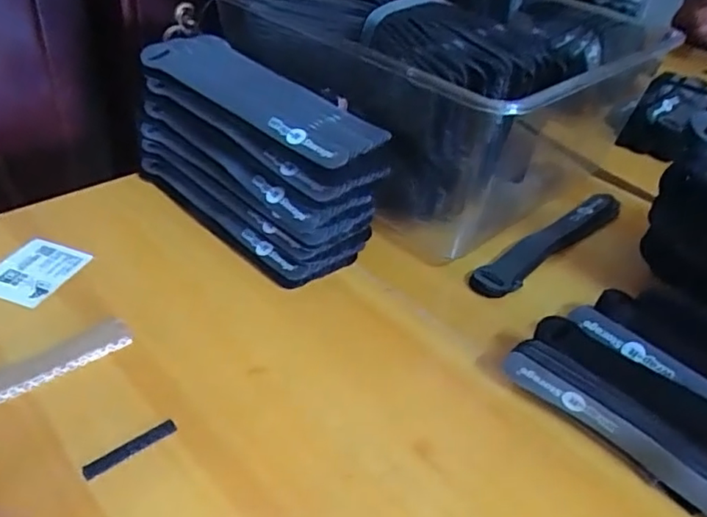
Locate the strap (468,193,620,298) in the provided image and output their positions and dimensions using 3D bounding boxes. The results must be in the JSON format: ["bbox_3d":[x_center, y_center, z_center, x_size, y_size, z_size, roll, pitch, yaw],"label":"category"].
[{"bbox_3d":[0.165,-0.017,0.473,0.203,0.009,0.027,-26,49,-36],"label":"strap"}]

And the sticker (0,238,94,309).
[{"bbox_3d":[-0.216,0.008,0.392,0.052,0.004,0.059,16,38,11],"label":"sticker"}]

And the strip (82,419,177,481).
[{"bbox_3d":[-0.113,0.097,0.295,0.047,0.004,0.008,-25,48,-35],"label":"strip"}]

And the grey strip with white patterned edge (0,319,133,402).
[{"bbox_3d":[-0.169,0.057,0.327,0.085,0.010,0.022,-27,49,-36],"label":"grey strip with white patterned edge"}]

